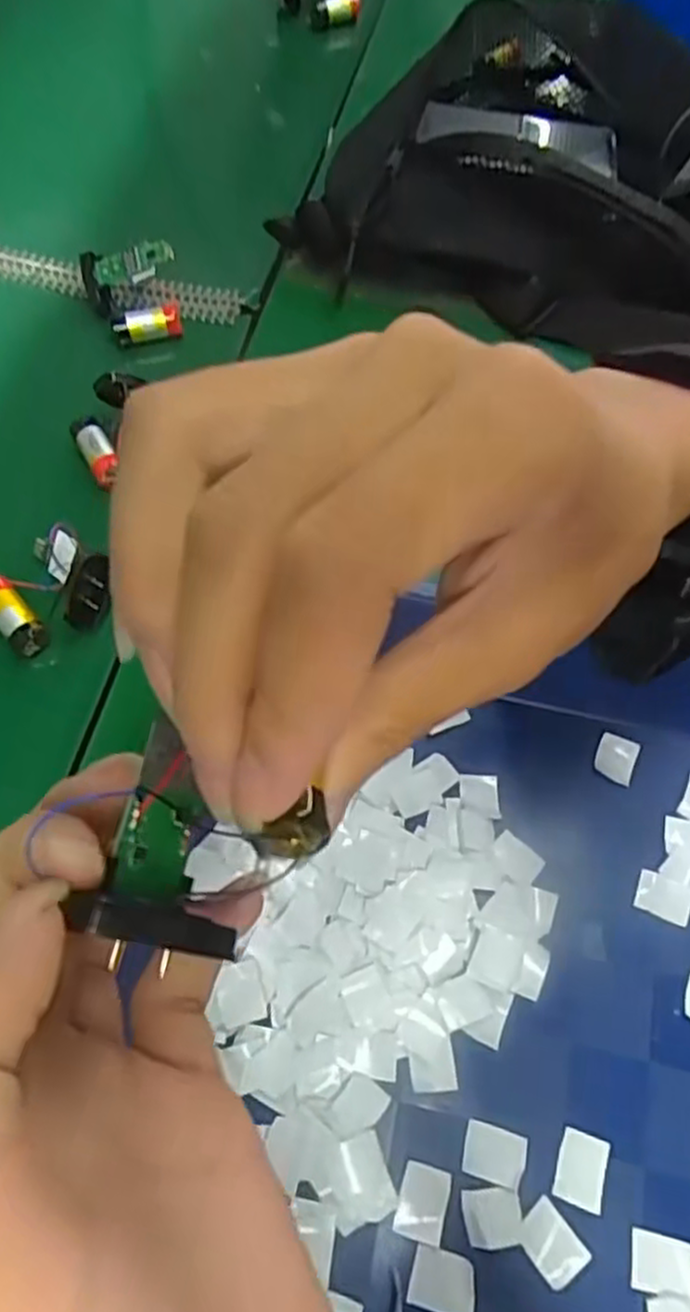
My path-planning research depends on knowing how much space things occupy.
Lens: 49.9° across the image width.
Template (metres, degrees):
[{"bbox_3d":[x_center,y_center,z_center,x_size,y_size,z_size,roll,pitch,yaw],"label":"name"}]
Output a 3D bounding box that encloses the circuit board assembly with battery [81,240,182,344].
[{"bbox_3d":[-0.115,-0.199,0.404,0.047,0.032,0.049,2,64,-4],"label":"circuit board assembly with battery"}]

